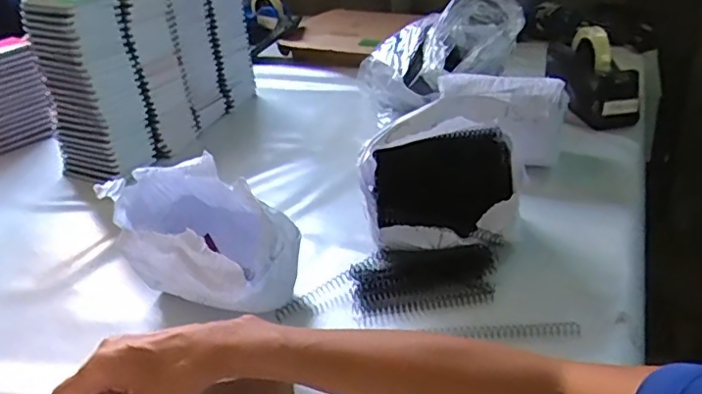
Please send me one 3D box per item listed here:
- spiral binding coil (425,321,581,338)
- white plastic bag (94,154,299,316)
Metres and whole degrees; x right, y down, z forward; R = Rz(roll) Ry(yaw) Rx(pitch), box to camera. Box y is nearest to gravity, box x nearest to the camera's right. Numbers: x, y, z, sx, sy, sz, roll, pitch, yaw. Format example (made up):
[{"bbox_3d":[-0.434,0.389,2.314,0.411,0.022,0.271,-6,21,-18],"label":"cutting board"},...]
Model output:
[{"bbox_3d":[0.151,0.131,0.572,0.147,0.011,0.014,-3,31,6],"label":"spiral binding coil"},{"bbox_3d":[-0.163,0.046,0.637,0.209,0.144,0.139,11,35,27],"label":"white plastic bag"}]

